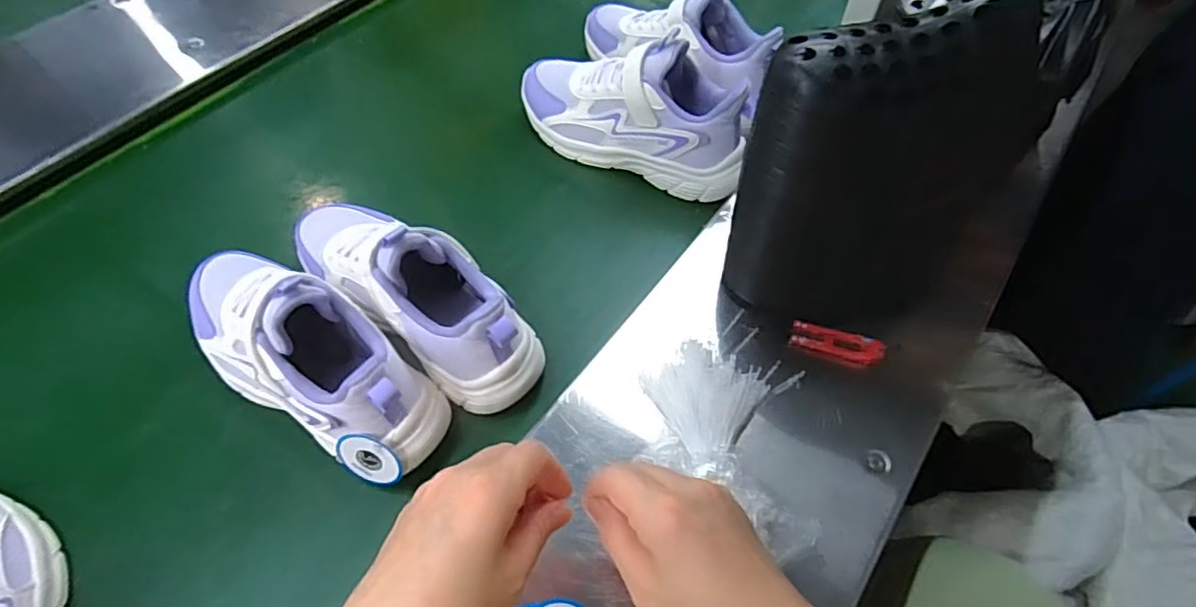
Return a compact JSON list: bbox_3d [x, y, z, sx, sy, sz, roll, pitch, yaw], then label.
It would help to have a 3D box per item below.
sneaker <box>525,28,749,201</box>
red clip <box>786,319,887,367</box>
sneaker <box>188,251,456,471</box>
[{"bbox_3d":[0.033,-0.199,0.592,0.244,0.121,0.077,24,60,15],"label":"sneaker"},{"bbox_3d":[0.186,0.031,0.475,0.068,0.008,0.026,17,58,11],"label":"red clip"},{"bbox_3d":[-0.225,0.024,0.447,0.248,0.113,0.088,28,60,17],"label":"sneaker"}]

